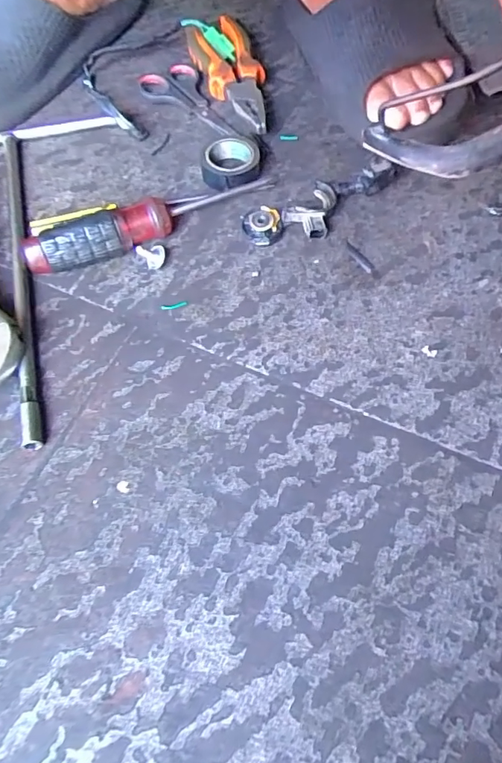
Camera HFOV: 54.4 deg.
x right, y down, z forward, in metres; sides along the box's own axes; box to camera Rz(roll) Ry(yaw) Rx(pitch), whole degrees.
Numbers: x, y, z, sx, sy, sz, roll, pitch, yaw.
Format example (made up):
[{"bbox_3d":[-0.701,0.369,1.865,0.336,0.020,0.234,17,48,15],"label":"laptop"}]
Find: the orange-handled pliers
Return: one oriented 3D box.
[{"bbox_3d":[-0.019,-0.284,0.456,0.056,0.024,0.167,-14,63,-6],"label":"orange-handled pliers"}]

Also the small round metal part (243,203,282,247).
[{"bbox_3d":[0.009,-0.115,0.366,0.029,0.015,0.026,-19,64,-8],"label":"small round metal part"}]

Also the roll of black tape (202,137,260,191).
[{"bbox_3d":[-0.014,-0.178,0.400,0.042,0.018,0.049,26,66,14],"label":"roll of black tape"}]

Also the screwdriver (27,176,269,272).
[{"bbox_3d":[-0.069,-0.119,0.356,0.189,0.038,0.024,-25,65,-11],"label":"screwdriver"}]

